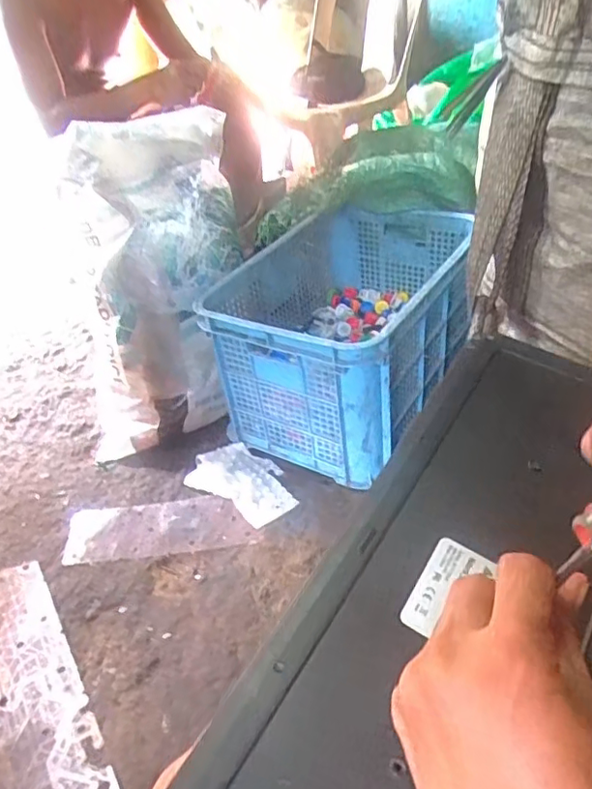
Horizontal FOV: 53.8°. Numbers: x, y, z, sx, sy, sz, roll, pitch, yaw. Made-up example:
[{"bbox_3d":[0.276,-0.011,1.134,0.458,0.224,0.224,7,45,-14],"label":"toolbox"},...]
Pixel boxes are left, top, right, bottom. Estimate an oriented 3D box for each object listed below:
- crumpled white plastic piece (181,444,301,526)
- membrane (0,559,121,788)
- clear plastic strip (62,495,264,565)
[{"bbox_3d":[-0.092,0.157,1.068,0.208,0.022,0.124,21,45,32],"label":"crumpled white plastic piece"},{"bbox_3d":[-0.354,0.387,0.785,0.110,0.013,0.409,-22,43,-25],"label":"membrane"},{"bbox_3d":[-0.229,0.228,1.009,0.314,0.010,0.115,-5,41,-4],"label":"clear plastic strip"}]

